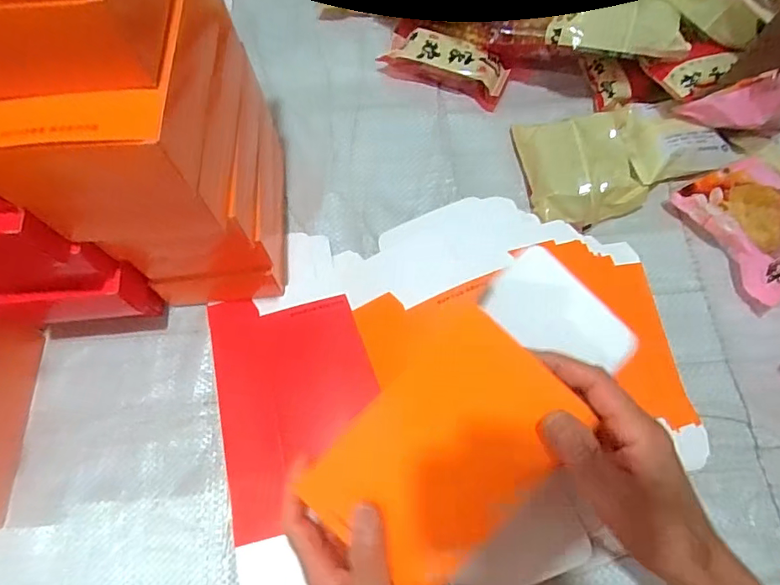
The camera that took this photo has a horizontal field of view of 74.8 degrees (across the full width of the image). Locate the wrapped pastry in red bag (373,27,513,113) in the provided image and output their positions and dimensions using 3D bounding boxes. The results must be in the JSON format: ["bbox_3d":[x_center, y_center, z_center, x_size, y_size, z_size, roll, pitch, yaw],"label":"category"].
[{"bbox_3d":[0.056,-0.230,0.509,0.123,0.032,0.049,25,71,12],"label":"wrapped pastry in red bag"}]

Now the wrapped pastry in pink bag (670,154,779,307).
[{"bbox_3d":[0.313,-0.057,0.433,0.092,0.032,0.119,-27,69,-8],"label":"wrapped pastry in pink bag"}]

